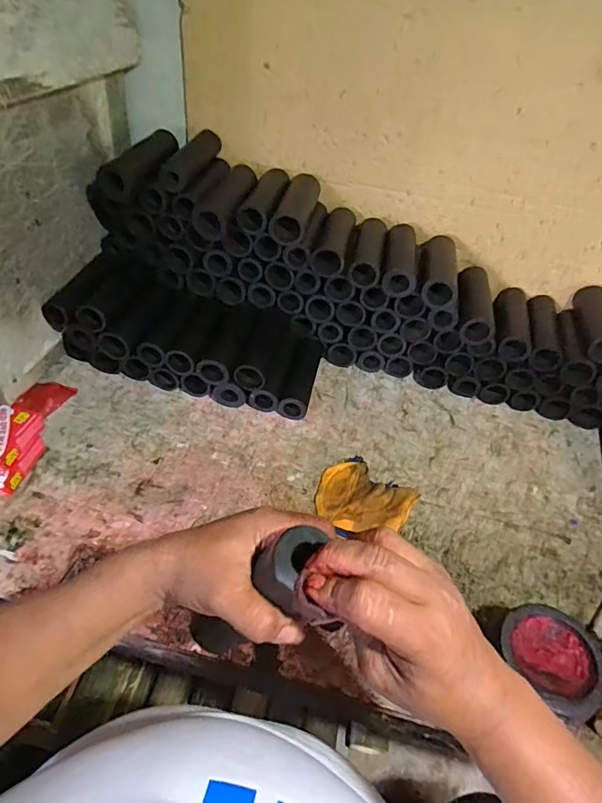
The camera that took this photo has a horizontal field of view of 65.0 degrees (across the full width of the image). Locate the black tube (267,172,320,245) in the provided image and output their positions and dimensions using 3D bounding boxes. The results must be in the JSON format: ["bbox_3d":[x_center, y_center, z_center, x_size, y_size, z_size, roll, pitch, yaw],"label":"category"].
[{"bbox_3d":[-0.004,-0.348,0.848,0.059,0.055,0.188,12,43,5],"label":"black tube"}]

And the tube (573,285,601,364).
[{"bbox_3d":[0.541,-0.141,0.854,0.069,0.054,0.196,16,43,9],"label":"tube"}]

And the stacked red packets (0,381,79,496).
[{"bbox_3d":[-0.425,0.029,0.721,0.087,0.067,0.234,6,43,-1],"label":"stacked red packets"}]

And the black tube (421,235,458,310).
[{"bbox_3d":[0.249,-0.233,0.849,0.058,0.066,0.198,13,43,5],"label":"black tube"}]

